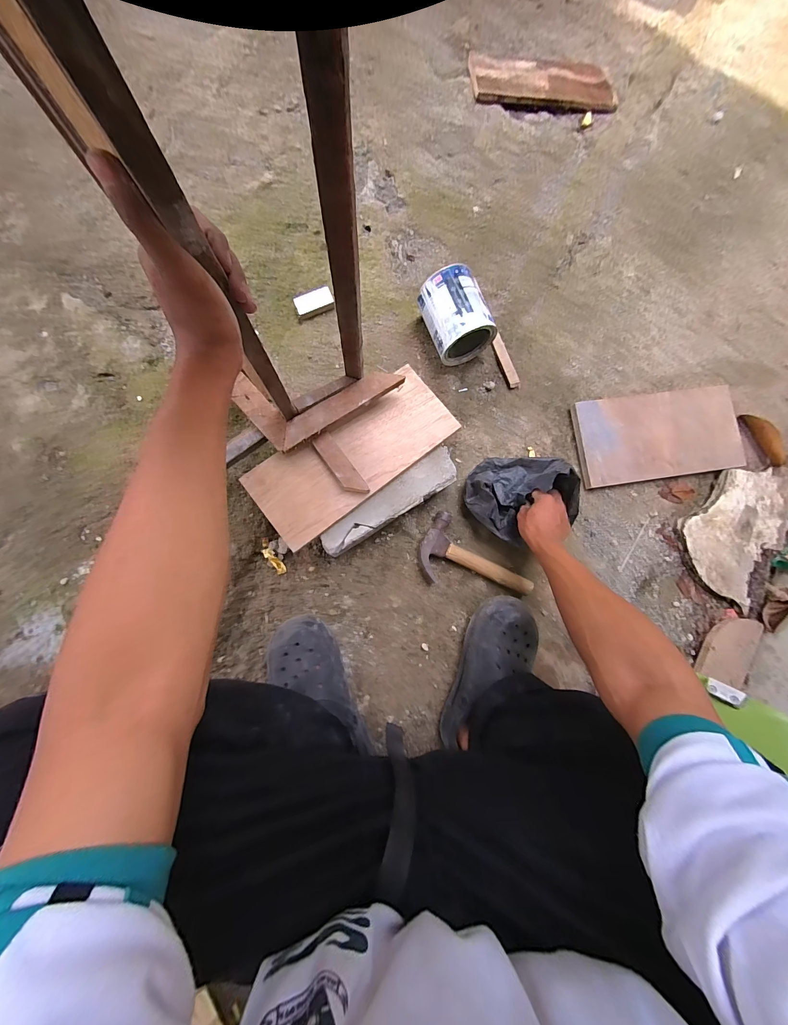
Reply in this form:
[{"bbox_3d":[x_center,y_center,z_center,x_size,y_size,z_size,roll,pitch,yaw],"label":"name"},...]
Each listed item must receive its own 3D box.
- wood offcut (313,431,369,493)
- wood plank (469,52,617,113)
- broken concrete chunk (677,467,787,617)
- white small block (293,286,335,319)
[{"bbox_3d":[-0.085,-0.074,0.530,0.032,0.018,0.113,-36,87,-7],"label":"wood offcut"},{"bbox_3d":[0.345,-0.994,0.775,0.336,0.025,0.107,-2,83,-4],"label":"wood plank"},{"bbox_3d":[0.700,0.019,0.677,0.190,0.019,0.302,40,82,1],"label":"broken concrete chunk"},{"bbox_3d":[-0.160,-0.421,0.676,0.076,0.022,0.035,-22,85,-6],"label":"white small block"}]

